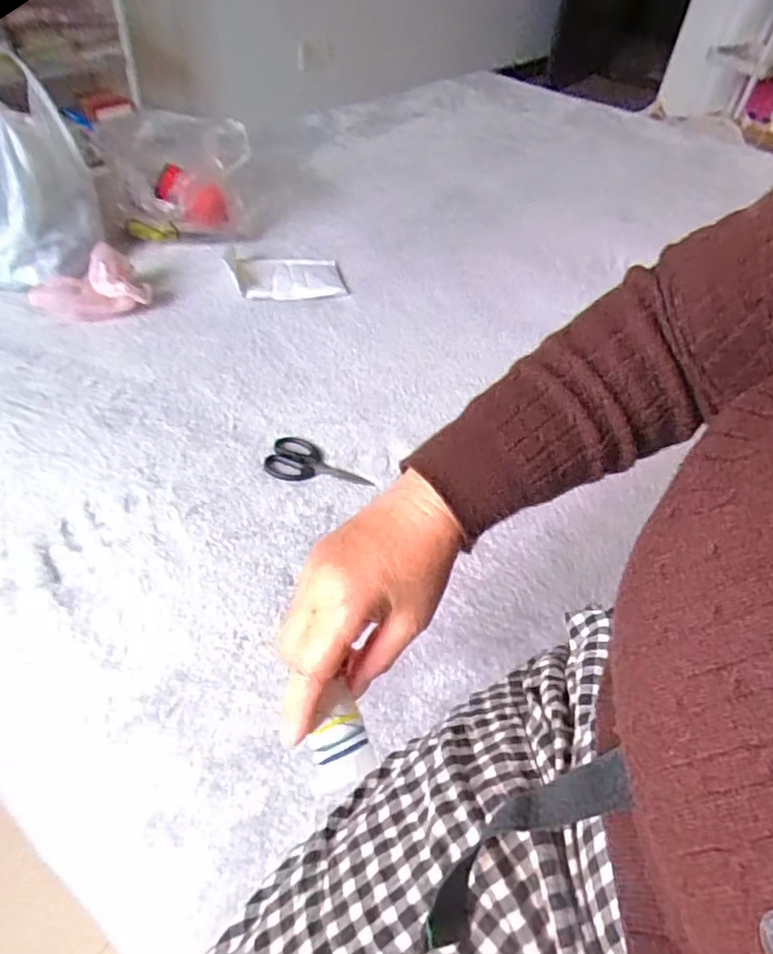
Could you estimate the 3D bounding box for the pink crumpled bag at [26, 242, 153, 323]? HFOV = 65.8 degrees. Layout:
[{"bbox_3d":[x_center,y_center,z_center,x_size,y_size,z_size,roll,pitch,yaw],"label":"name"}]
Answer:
[{"bbox_3d":[-0.386,-0.249,0.779,0.139,0.065,0.072,-25,54,-26],"label":"pink crumpled bag"}]

